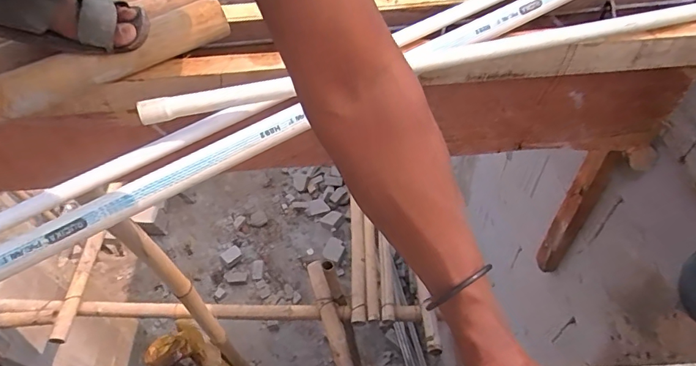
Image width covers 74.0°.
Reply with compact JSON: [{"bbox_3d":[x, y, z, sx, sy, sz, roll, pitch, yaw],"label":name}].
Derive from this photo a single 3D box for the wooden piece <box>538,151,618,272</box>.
[{"bbox_3d":[0.530,0.094,1.114,0.069,0.506,0.074,31,61,24],"label":"wooden piece"}]

